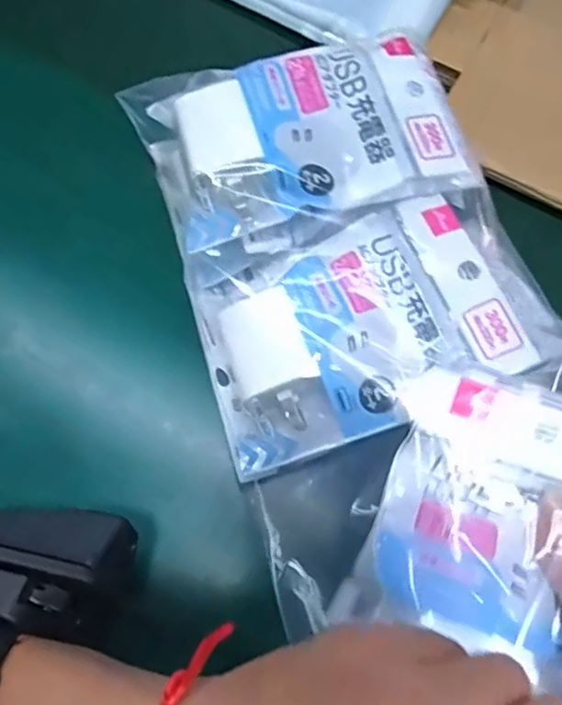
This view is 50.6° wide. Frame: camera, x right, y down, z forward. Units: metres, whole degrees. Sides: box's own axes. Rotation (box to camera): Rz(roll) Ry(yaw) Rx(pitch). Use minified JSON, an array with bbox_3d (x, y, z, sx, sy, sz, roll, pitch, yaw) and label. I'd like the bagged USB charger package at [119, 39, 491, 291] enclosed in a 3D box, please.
[{"bbox_3d":[0.011,-0.101,0.284,0.137,0.033,0.093,-20,72,-10],"label":"bagged USB charger package"}]

